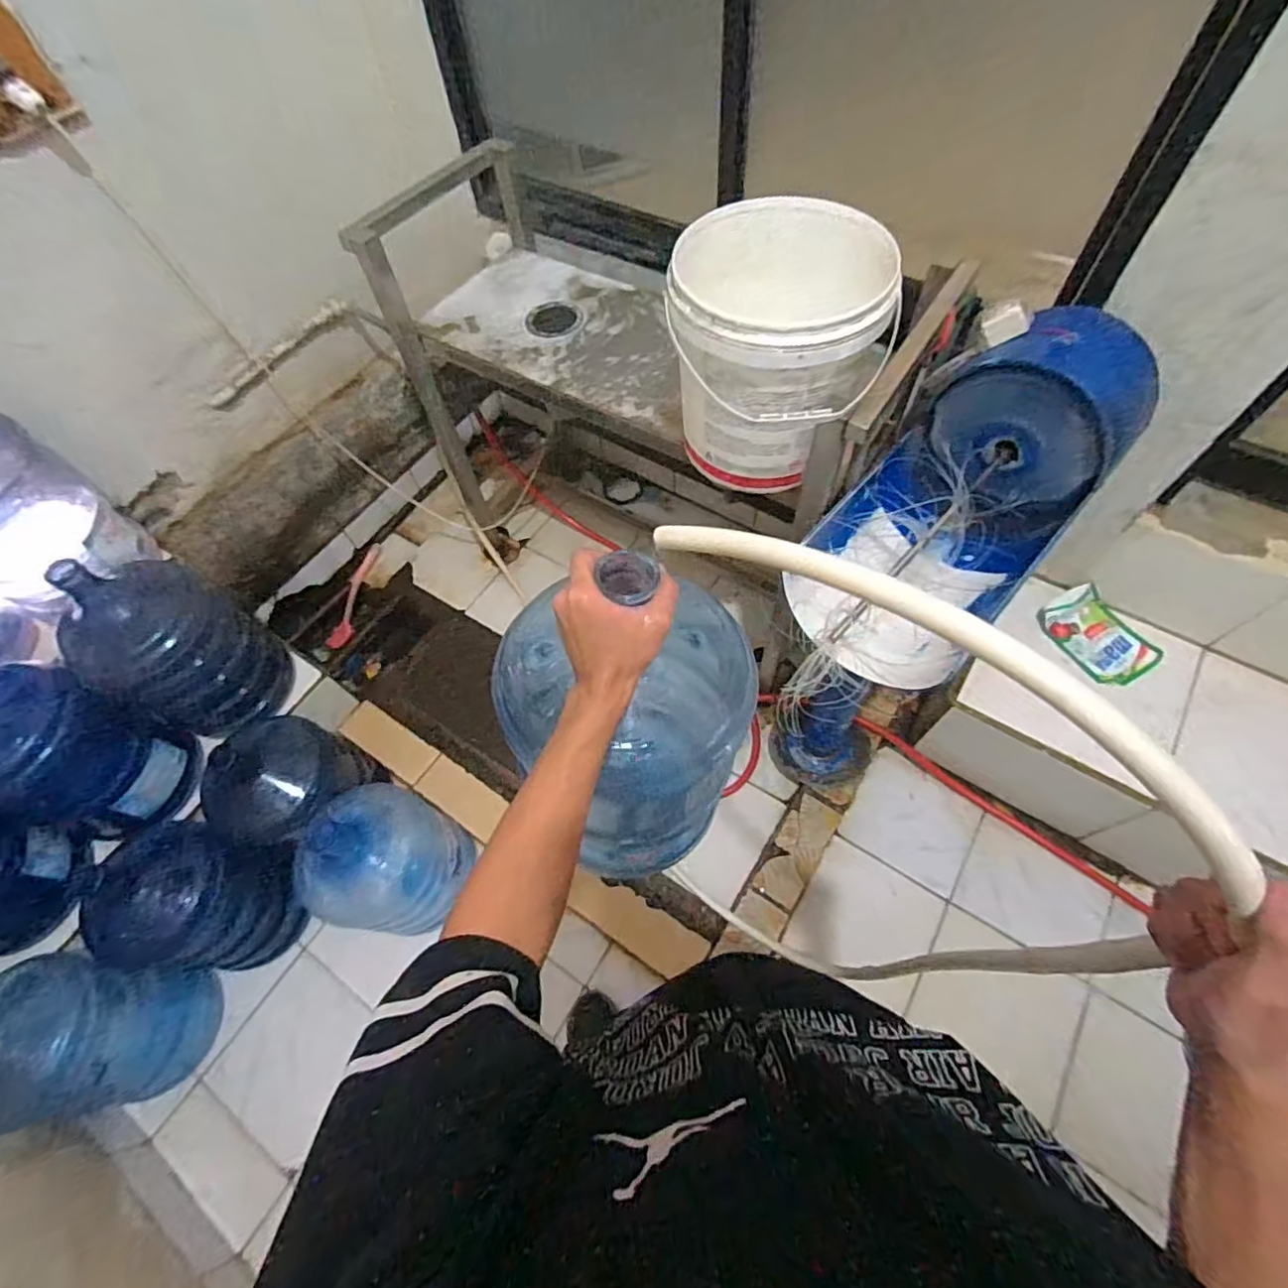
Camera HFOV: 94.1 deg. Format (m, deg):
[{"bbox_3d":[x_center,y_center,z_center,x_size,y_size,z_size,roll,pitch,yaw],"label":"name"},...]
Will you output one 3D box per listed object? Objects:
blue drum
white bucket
[{"bbox_3d":[0.508,-0.232,0.953,0.288,0.329,0.573,38,70,21],"label":"blue drum"},{"bbox_3d":[0.192,-0.416,0.907,0.305,0.295,0.300,7,62,8],"label":"white bucket"}]

